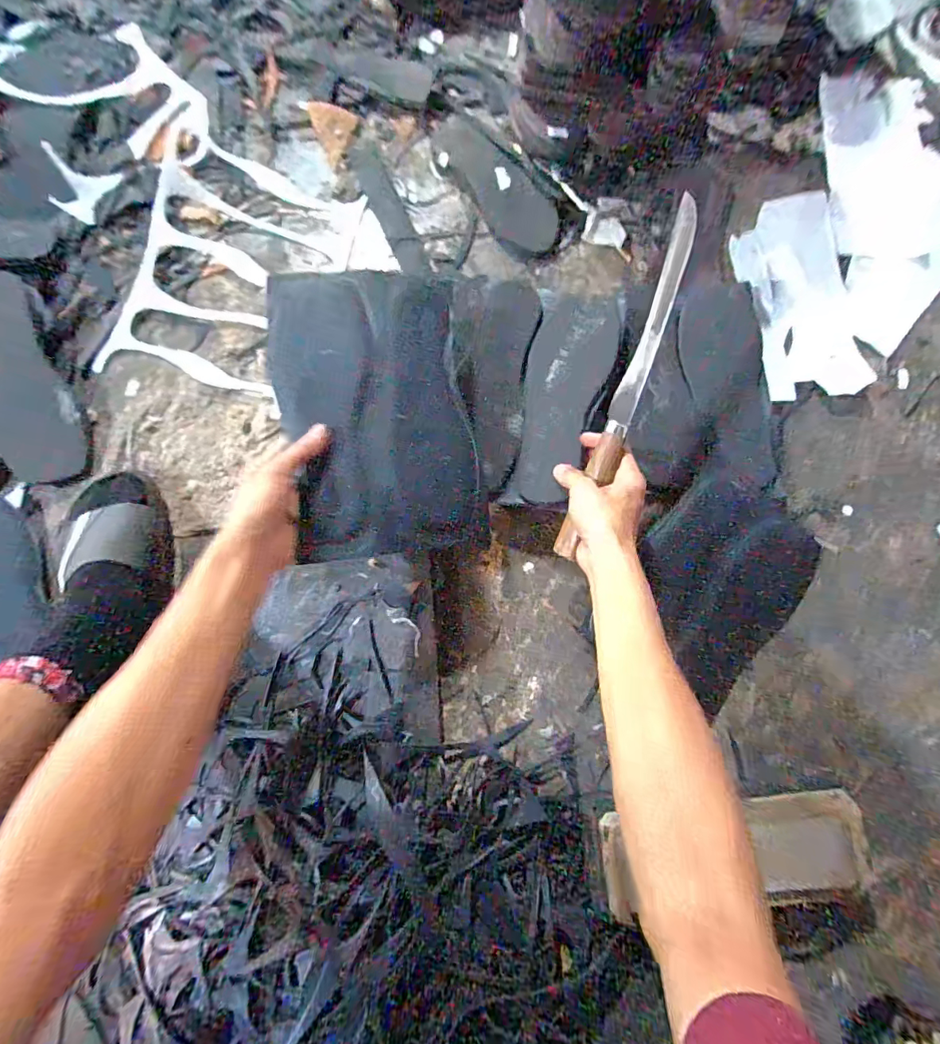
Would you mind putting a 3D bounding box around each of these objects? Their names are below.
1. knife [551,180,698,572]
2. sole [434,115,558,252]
[{"bbox_3d":[0.150,-0.124,0.434,0.025,0.025,0.335,19,99,4],"label":"knife"},{"bbox_3d":[0.030,-0.465,0.618,0.078,0.015,0.238,-36,81,-6],"label":"sole"}]

